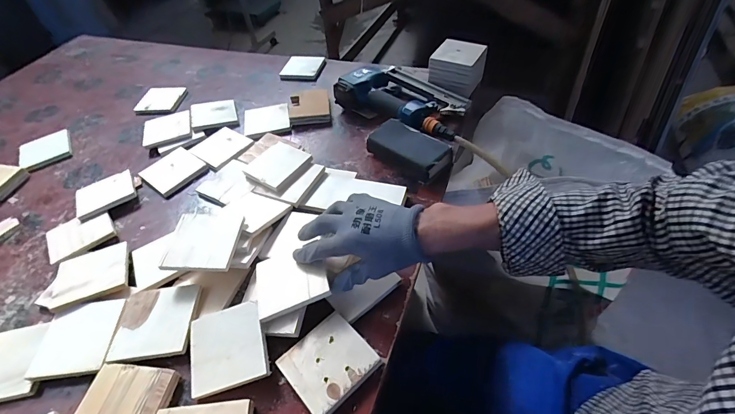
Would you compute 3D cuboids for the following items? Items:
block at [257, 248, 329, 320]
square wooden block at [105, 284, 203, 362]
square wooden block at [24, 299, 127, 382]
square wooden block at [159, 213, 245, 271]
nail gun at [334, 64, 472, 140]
[{"bbox_3d":[-0.097,0.089,0.470,0.092,0.007,0.091,-25,46,4],"label":"block"},{"bbox_3d":[-0.266,0.144,0.467,0.093,0.009,0.091,-6,47,2],"label":"square wooden block"},{"bbox_3d":[-0.356,0.162,0.459,0.090,0.014,0.089,-8,47,0],"label":"square wooden block"},{"bbox_3d":[-0.225,0.044,0.514,0.091,0.013,0.106,3,44,-2],"label":"square wooden block"},{"bbox_3d":[0.081,-0.218,0.741,0.263,0.068,0.154,26,56,27],"label":"nail gun"}]

